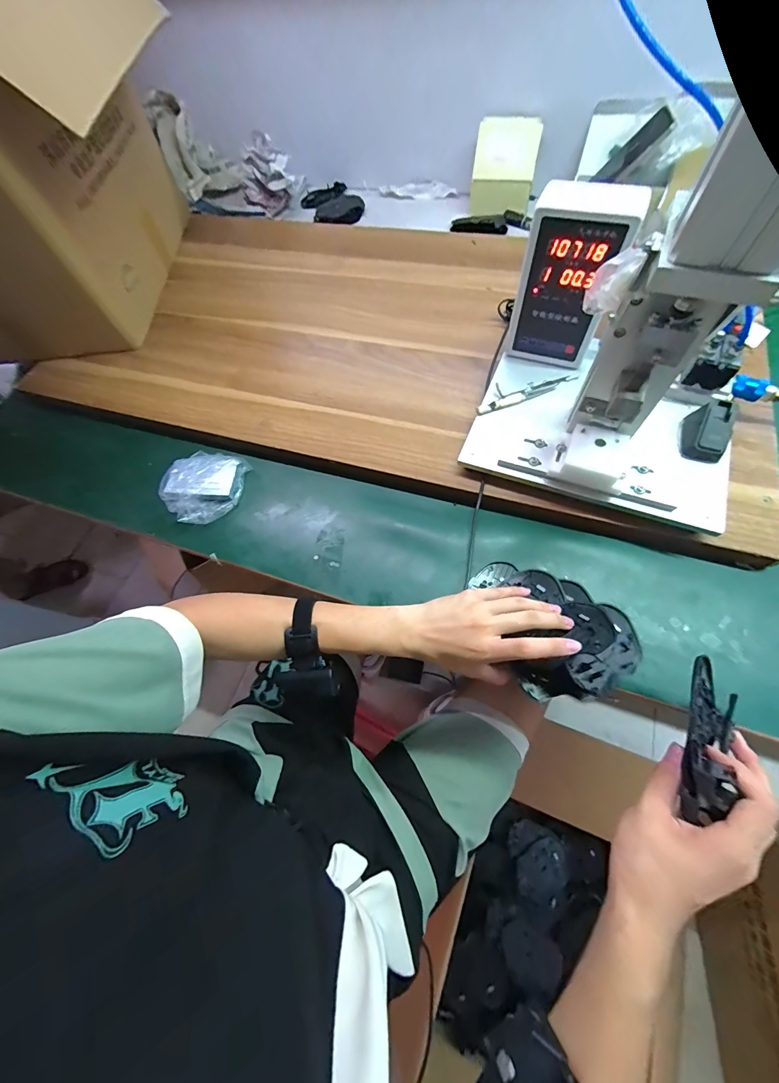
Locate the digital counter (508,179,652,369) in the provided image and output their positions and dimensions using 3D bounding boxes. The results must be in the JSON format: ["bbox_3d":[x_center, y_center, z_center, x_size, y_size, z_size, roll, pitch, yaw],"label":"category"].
[{"bbox_3d":[0.220,-0.322,0.456,0.111,0.171,0.066,22,70,15],"label":"digital counter"}]

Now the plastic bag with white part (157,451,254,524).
[{"bbox_3d":[-0.276,-0.090,0.538,0.106,0.047,0.129,39,76,20],"label":"plastic bag with white part"}]

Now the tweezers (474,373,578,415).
[{"bbox_3d":[0.189,-0.210,0.504,0.151,0.010,0.032,-19,63,-7],"label":"tweezers"}]

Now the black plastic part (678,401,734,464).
[{"bbox_3d":[0.377,-0.132,0.429,0.034,0.042,0.062,10,68,11],"label":"black plastic part"}]

